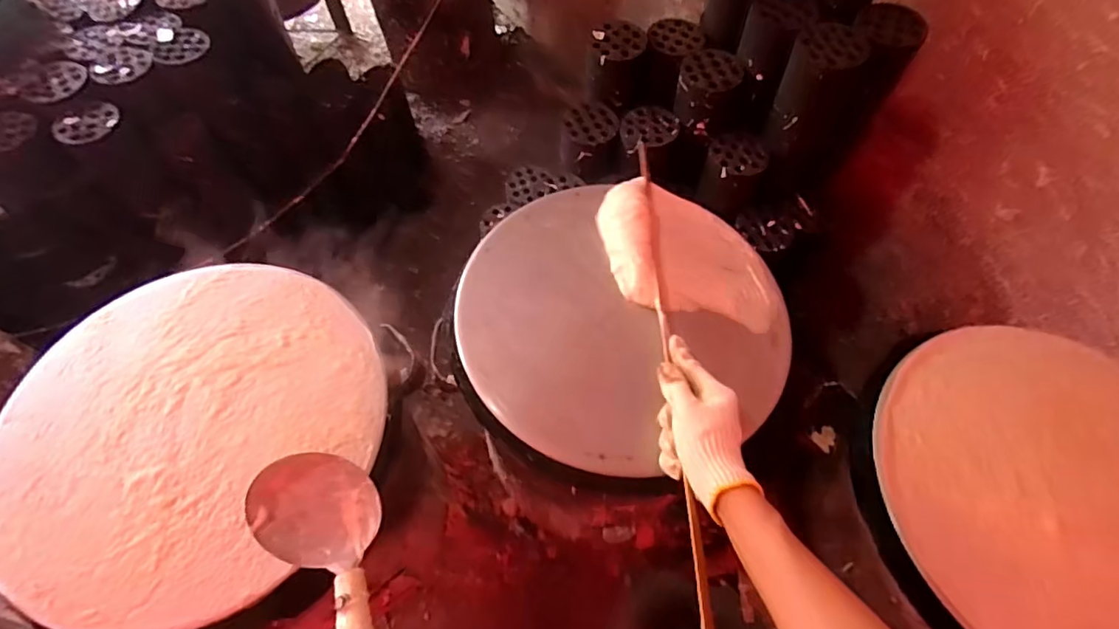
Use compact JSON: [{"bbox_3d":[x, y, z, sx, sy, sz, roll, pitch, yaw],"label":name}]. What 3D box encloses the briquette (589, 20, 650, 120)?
[{"bbox_3d":[0.103,-0.417,0.925,0.108,0.105,0.088,26,63,12],"label":"briquette"}]

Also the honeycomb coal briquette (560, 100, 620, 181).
[{"bbox_3d":[0.055,-0.300,0.960,0.109,0.089,0.103,3,61,-1],"label":"honeycomb coal briquette"}]

